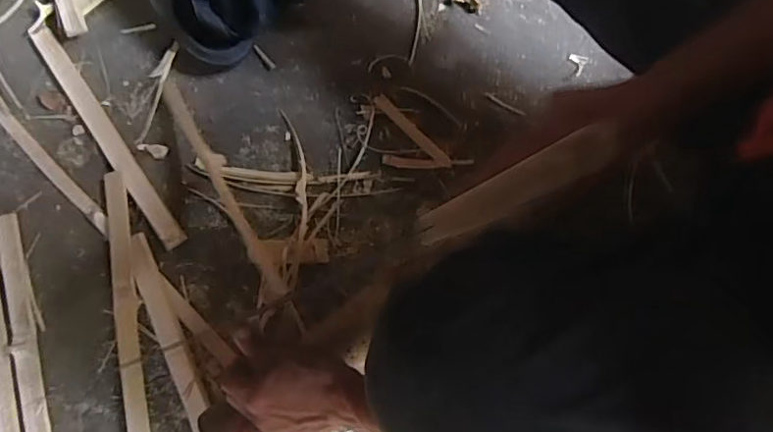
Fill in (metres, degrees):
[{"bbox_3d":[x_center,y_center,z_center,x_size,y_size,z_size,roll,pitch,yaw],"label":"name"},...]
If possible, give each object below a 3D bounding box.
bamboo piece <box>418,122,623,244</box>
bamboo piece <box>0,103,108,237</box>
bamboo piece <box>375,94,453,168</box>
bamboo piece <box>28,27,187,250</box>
[{"bbox_3d":[0.076,-0.016,0.336,0.124,0.010,0.023,-26,77,18],"label":"bamboo piece"},{"bbox_3d":[-0.458,-0.148,0.606,0.021,0.009,0.468,-44,83,-6],"label":"bamboo piece"},{"bbox_3d":[0.028,-0.092,0.598,0.011,0.006,0.110,-42,81,-10],"label":"bamboo piece"},{"bbox_3d":[-0.304,-0.088,0.594,0.025,0.008,0.298,-35,80,-9],"label":"bamboo piece"}]

